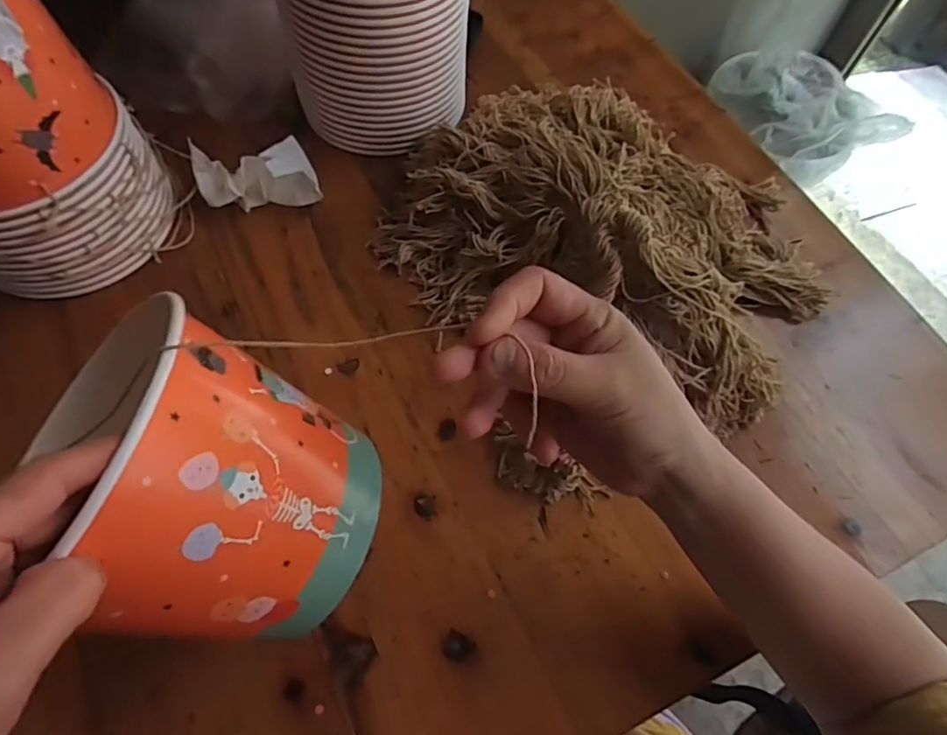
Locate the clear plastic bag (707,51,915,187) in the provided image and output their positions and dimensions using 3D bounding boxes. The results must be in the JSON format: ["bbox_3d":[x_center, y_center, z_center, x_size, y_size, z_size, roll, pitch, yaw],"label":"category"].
[{"bbox_3d":[0.620,-0.517,1.116,0.266,0.136,0.318,-15,65,-11],"label":"clear plastic bag"}]

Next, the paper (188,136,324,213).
[{"bbox_3d":[-0.185,-0.178,0.493,0.095,0.062,0.068,-6,64,-5],"label":"paper"}]

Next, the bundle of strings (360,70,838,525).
[{"bbox_3d":[0.121,-0.114,0.459,0.340,0.091,0.352,-25,67,-14],"label":"bundle of strings"}]

